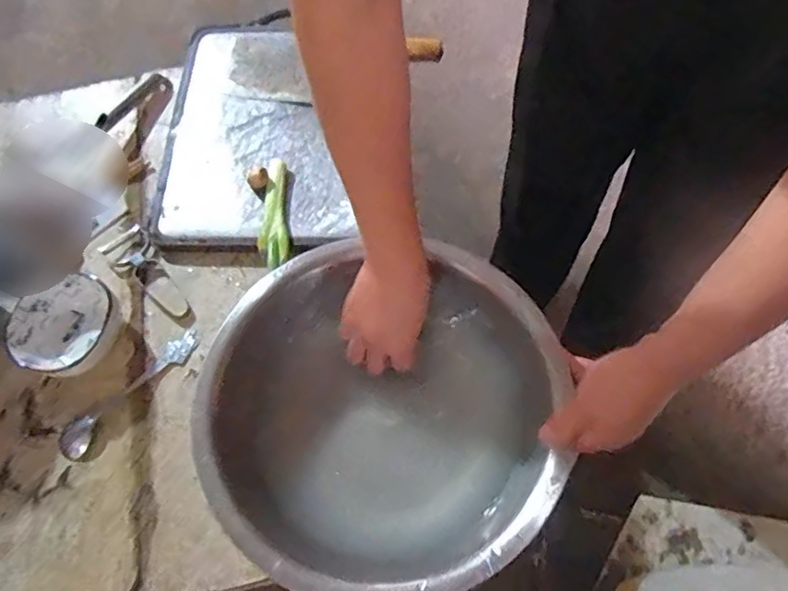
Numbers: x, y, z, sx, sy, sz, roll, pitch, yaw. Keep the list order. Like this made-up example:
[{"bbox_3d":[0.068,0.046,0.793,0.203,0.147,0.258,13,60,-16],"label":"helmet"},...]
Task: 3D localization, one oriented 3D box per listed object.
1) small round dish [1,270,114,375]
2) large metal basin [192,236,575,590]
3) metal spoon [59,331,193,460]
[{"bbox_3d":[-0.349,0.037,0.603,0.101,0.043,0.110,-1,65,2],"label":"small round dish"},{"bbox_3d":[-0.014,0.110,0.515,0.297,0.092,0.297,-1,65,2],"label":"large metal basin"},{"bbox_3d":[-0.283,0.101,0.596,0.032,0.015,0.170,39,72,18],"label":"metal spoon"}]

